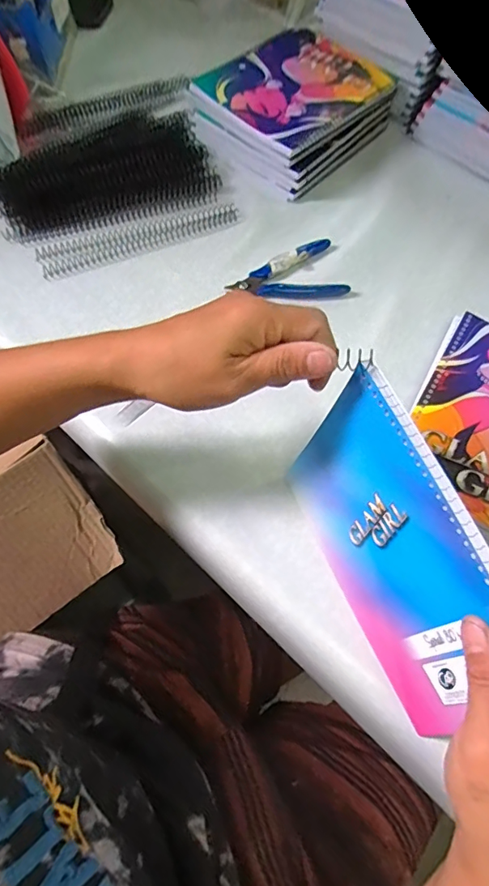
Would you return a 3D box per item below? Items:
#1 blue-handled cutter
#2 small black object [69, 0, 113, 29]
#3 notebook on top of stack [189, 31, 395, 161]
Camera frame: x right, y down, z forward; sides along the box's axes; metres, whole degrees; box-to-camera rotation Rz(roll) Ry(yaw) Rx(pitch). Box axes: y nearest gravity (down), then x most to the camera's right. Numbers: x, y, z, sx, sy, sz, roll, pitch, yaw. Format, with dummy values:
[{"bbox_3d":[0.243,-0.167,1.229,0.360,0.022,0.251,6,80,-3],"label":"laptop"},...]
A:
[{"bbox_3d":[0.041,-0.169,0.477,0.113,0.015,0.064,-13,66,-9],"label":"blue-handled cutter"},{"bbox_3d":[-0.216,-0.615,0.666,0.043,0.027,0.090,22,66,7],"label":"small black object"},{"bbox_3d":[0.060,-0.401,0.532,0.147,0.014,0.195,42,70,15],"label":"notebook on top of stack"}]

